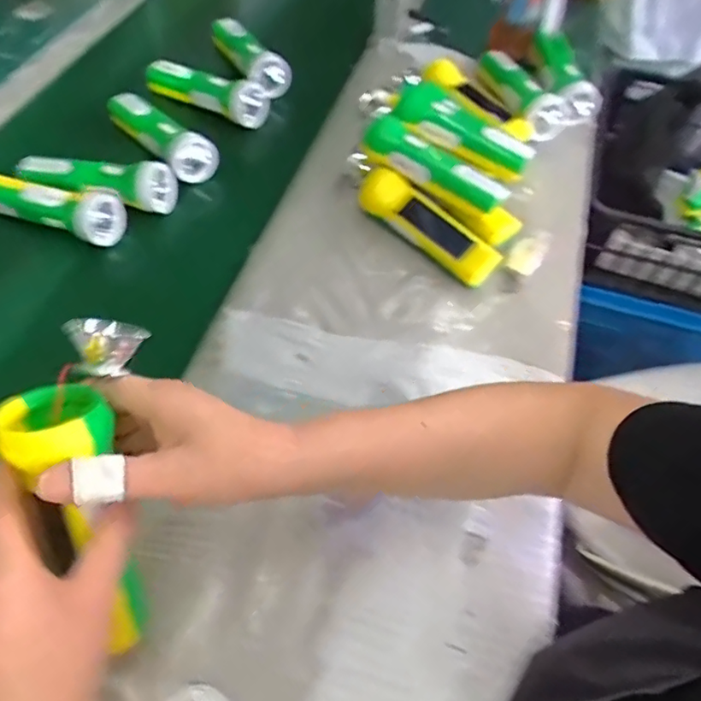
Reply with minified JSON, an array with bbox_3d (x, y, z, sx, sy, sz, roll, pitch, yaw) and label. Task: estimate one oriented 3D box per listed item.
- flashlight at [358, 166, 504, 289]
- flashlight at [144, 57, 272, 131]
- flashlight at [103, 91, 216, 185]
[{"bbox_3d":[0.079,-0.132,0.572,0.045,0.047,0.172,-38,65,-24],"label":"flashlight"},{"bbox_3d":[-0.192,-0.343,0.708,0.162,0.048,0.061,27,60,15],"label":"flashlight"},{"bbox_3d":[-0.229,-0.255,0.666,0.062,0.060,0.157,-36,65,-23],"label":"flashlight"}]

